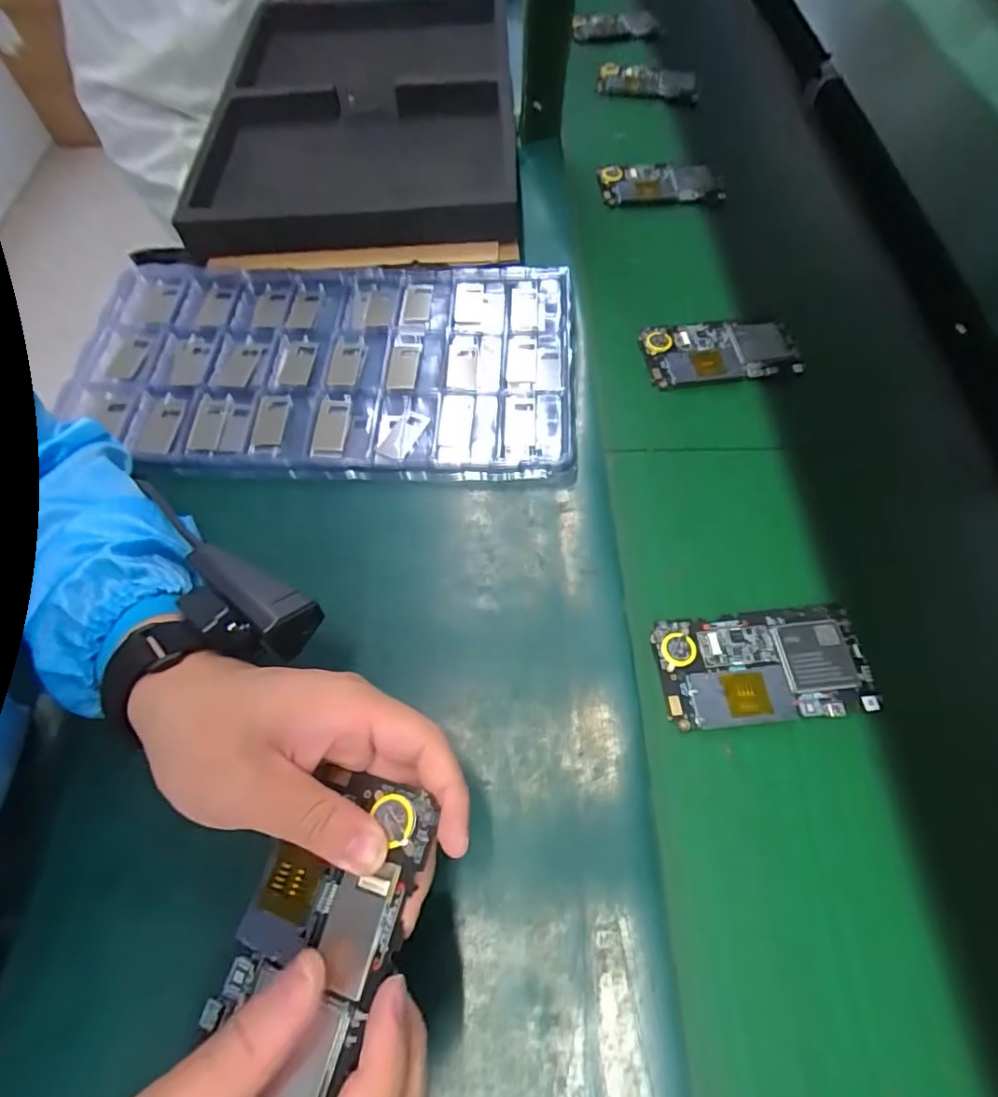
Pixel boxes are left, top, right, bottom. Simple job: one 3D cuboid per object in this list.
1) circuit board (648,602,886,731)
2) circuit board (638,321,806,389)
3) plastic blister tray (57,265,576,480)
[{"bbox_3d":[0.159,0.071,0.328,0.123,0.005,0.066,-5,63,-2],"label":"circuit board"},{"bbox_3d":[0.184,-0.161,0.447,0.126,0.012,0.058,-3,63,-1],"label":"circuit board"},{"bbox_3d":[-0.142,-0.150,0.433,0.390,0.021,0.207,3,63,2],"label":"plastic blister tray"}]

